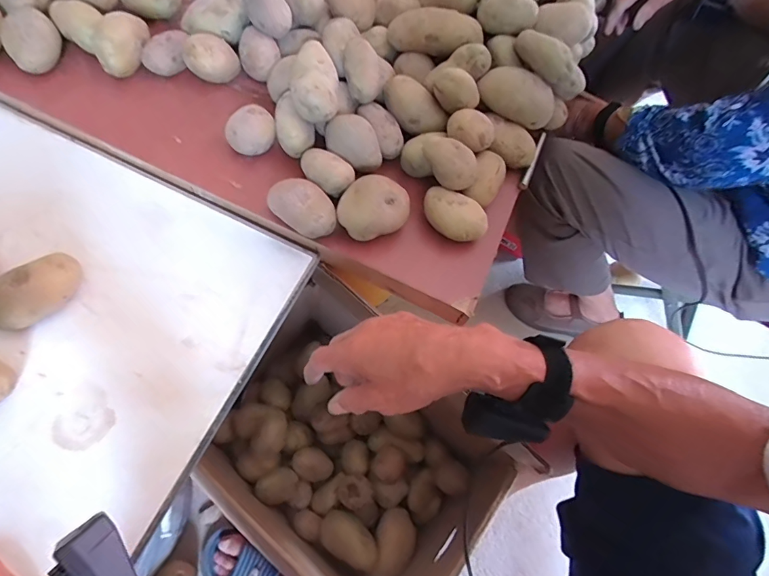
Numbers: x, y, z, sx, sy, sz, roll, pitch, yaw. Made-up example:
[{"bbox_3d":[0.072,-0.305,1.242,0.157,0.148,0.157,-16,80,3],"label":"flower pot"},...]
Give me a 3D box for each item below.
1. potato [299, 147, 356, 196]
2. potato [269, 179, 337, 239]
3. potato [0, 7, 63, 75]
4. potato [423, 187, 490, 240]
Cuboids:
[{"bbox_3d":[-0.066,-0.138,0.488,0.046,0.029,0.070,-33,68,-18],"label":"potato"},{"bbox_3d":[-0.087,-0.087,0.475,0.075,0.042,0.048,35,66,15],"label":"potato"},{"bbox_3d":[-0.408,-0.287,0.500,0.057,0.041,0.052,-33,68,-18],"label":"potato"},{"bbox_3d":[0.079,-0.081,0.502,0.078,0.043,0.044,24,63,10],"label":"potato"}]

